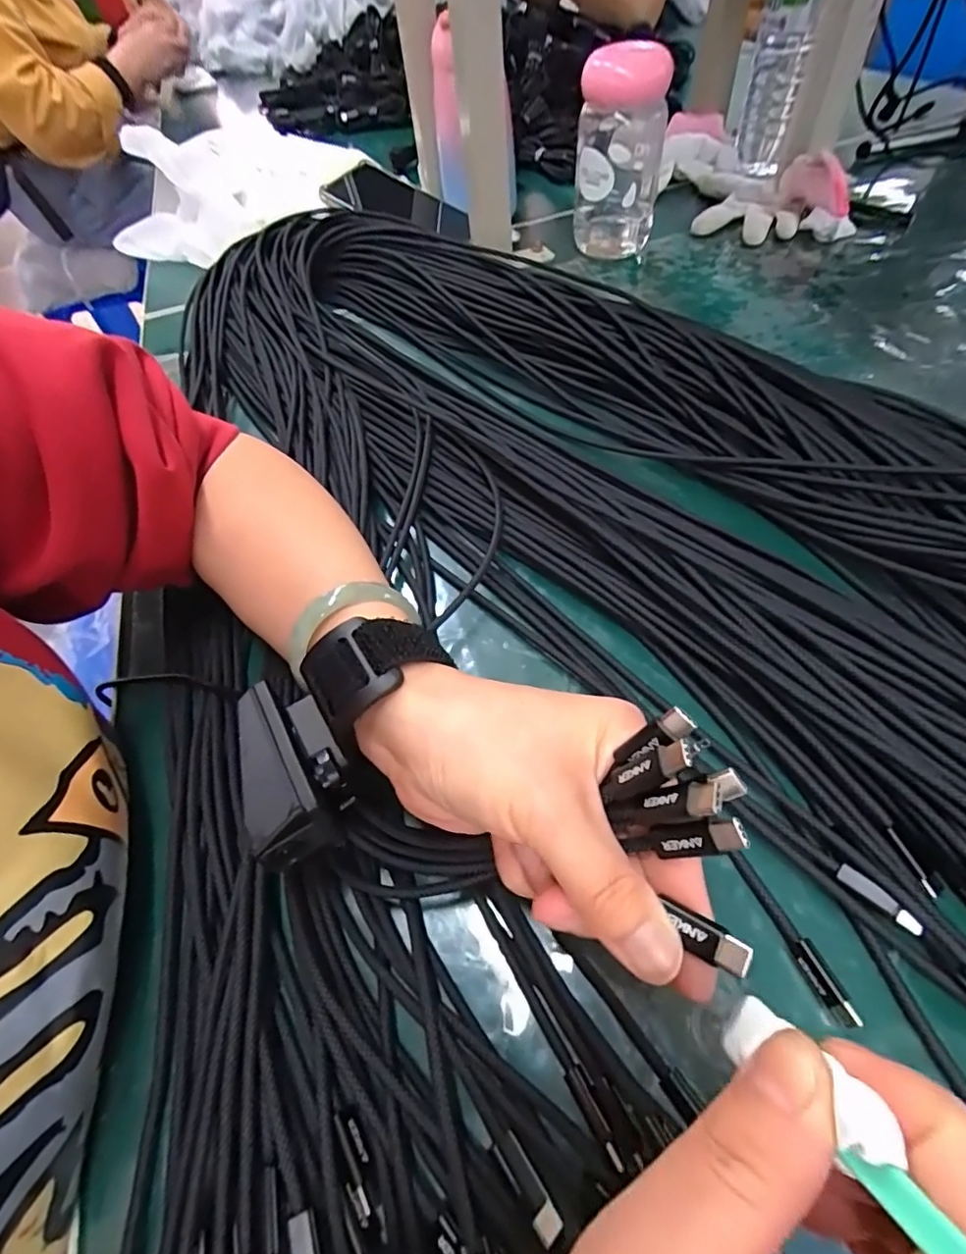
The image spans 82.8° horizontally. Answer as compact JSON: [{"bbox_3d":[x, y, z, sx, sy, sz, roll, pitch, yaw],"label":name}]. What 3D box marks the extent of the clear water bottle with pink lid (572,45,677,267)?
[{"bbox_3d":[0.115,-0.396,0.467,0.071,0.131,0.065,6,56,11],"label":"clear water bottle with pink lid"}]

